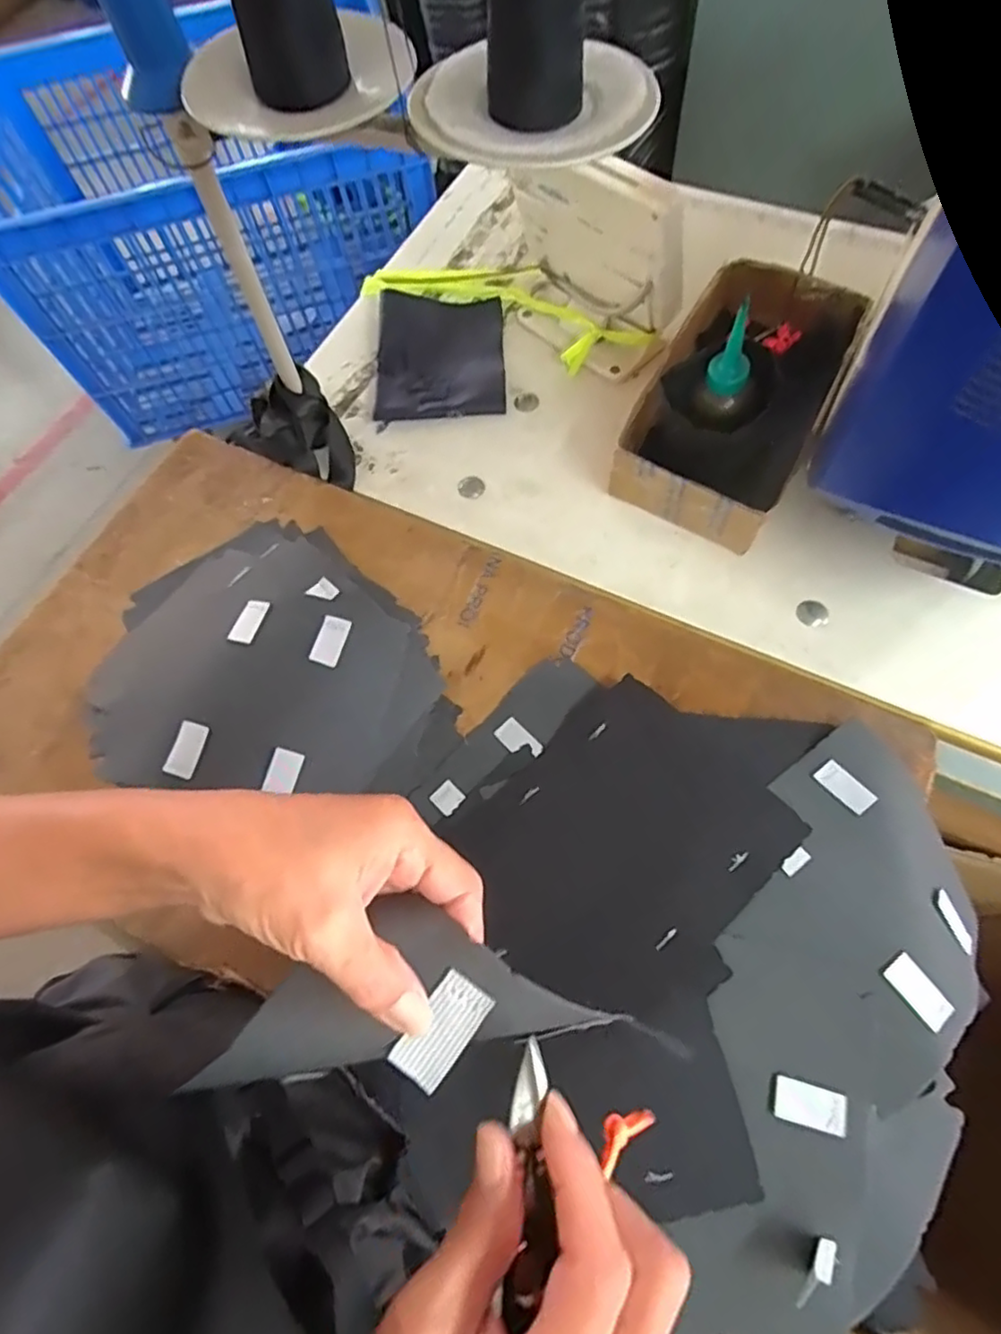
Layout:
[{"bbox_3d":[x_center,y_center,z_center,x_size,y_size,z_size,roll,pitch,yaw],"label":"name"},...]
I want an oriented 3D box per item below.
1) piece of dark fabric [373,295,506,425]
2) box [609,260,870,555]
[{"bbox_3d":[-0.061,-0.321,0.649,0.125,0.014,0.161,-4,65,4],"label":"piece of dark fabric"},{"bbox_3d":[0.210,-0.258,0.546,0.140,0.131,0.285,24,68,14],"label":"box"}]

